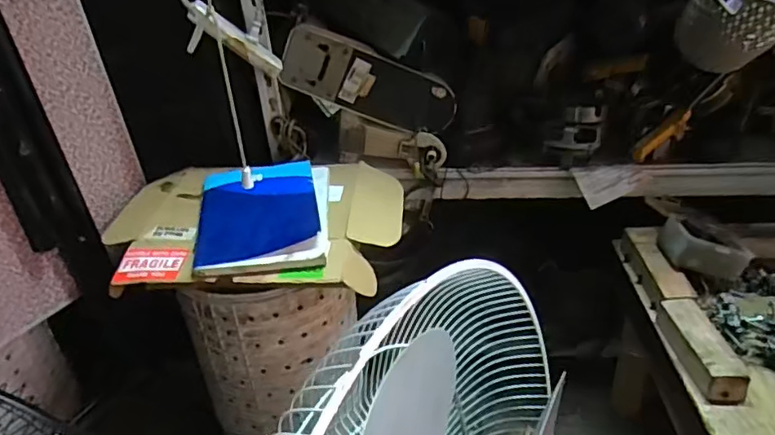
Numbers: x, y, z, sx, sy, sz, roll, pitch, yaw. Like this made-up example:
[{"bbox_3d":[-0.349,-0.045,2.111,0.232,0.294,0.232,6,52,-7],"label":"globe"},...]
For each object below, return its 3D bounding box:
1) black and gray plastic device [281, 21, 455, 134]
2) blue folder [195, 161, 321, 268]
[{"bbox_3d":[-0.025,-0.195,0.832,0.258,0.095,0.021,20,29,-11],"label":"black and gray plastic device"},{"bbox_3d":[-0.165,-0.014,0.719,0.144,0.016,0.209,-9,31,-7],"label":"blue folder"}]

